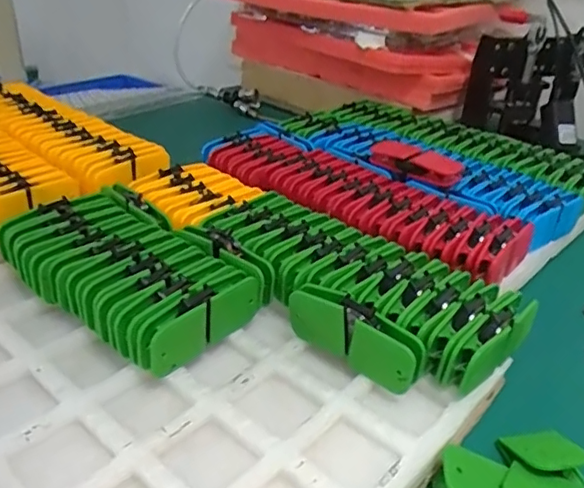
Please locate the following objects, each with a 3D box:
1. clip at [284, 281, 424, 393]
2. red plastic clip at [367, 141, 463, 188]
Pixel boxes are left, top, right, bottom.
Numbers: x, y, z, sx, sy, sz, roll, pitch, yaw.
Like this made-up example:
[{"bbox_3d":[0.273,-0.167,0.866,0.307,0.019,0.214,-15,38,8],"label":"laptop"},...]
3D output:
[{"bbox_3d":[0.049,0.073,0.453,0.118,0.054,0.022,23,35,31],"label":"clip"},{"bbox_3d":[0.149,-0.106,0.702,0.123,0.030,0.033,20,34,28],"label":"red plastic clip"}]

